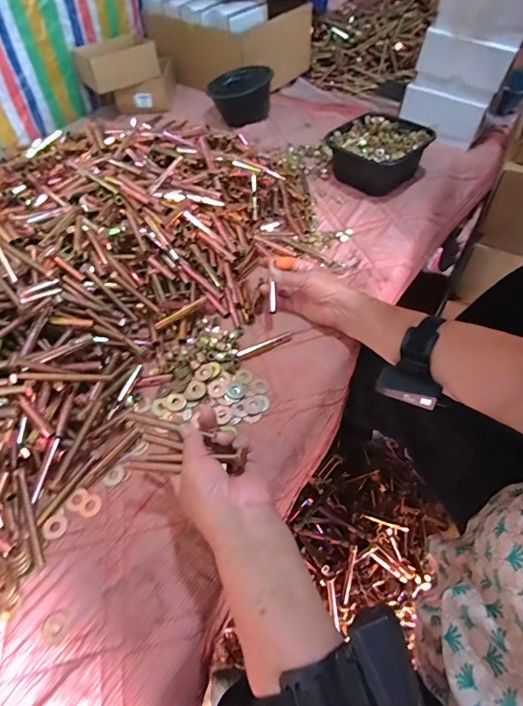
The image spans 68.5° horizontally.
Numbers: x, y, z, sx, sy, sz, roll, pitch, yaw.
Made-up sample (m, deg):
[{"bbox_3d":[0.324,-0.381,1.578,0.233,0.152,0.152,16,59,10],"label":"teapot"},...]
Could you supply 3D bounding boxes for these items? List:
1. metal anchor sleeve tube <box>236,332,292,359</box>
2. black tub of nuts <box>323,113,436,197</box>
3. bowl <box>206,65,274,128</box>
[{"bbox_3d":[0.006,-0.011,0.539,0.086,0.007,0.013,-22,58,-13],"label":"metal anchor sleeve tube"},{"bbox_3d":[0.224,-0.393,0.761,0.172,0.076,0.162,-31,58,-21],"label":"black tub of nuts"},{"bbox_3d":[-0.054,-0.639,0.948,0.152,0.087,0.164,-6,53,-4],"label":"bowl"}]

